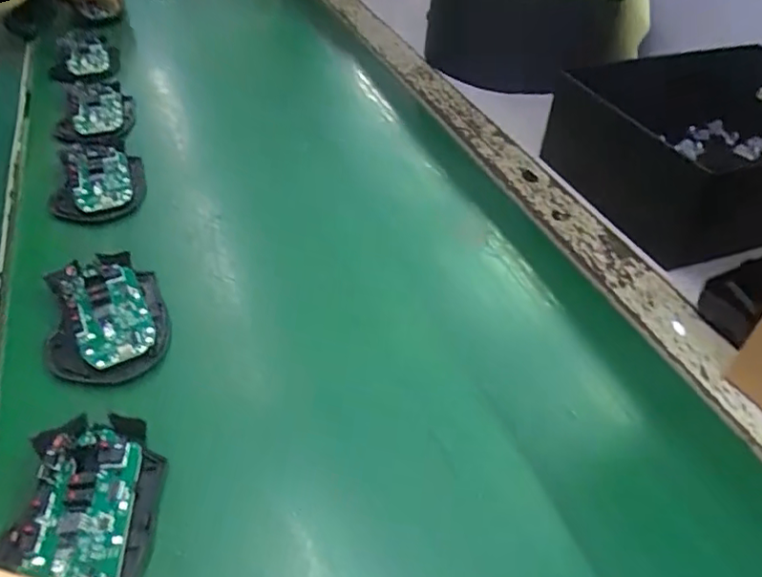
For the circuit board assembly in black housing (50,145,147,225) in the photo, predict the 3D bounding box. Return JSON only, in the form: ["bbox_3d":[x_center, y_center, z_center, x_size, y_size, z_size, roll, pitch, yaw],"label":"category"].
[{"bbox_3d":[-0.255,-0.091,0.525,0.074,0.019,0.124,-13,45,-7],"label":"circuit board assembly in black housing"}]

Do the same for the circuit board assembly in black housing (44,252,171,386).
[{"bbox_3d":[-0.187,0.018,0.397,0.074,0.015,0.119,-13,47,-15],"label":"circuit board assembly in black housing"}]

